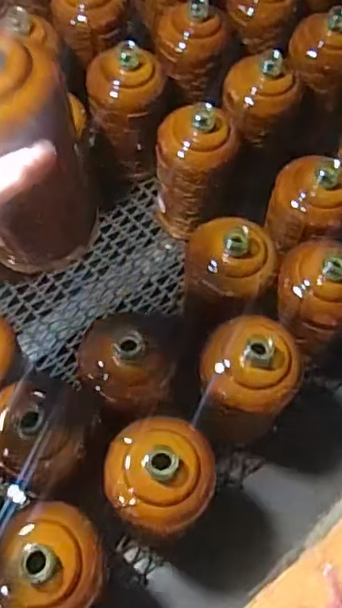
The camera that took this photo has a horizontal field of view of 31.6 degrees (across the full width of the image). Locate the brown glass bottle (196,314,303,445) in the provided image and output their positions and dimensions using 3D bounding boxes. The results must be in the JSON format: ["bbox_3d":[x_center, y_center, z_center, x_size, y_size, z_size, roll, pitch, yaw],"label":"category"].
[{"bbox_3d":[0.077,0.085,0.601,0.076,0.178,0.092,42,69,17],"label":"brown glass bottle"}]

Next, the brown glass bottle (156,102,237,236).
[{"bbox_3d":[0.027,-0.153,0.719,0.094,0.169,0.084,8,63,1],"label":"brown glass bottle"}]

